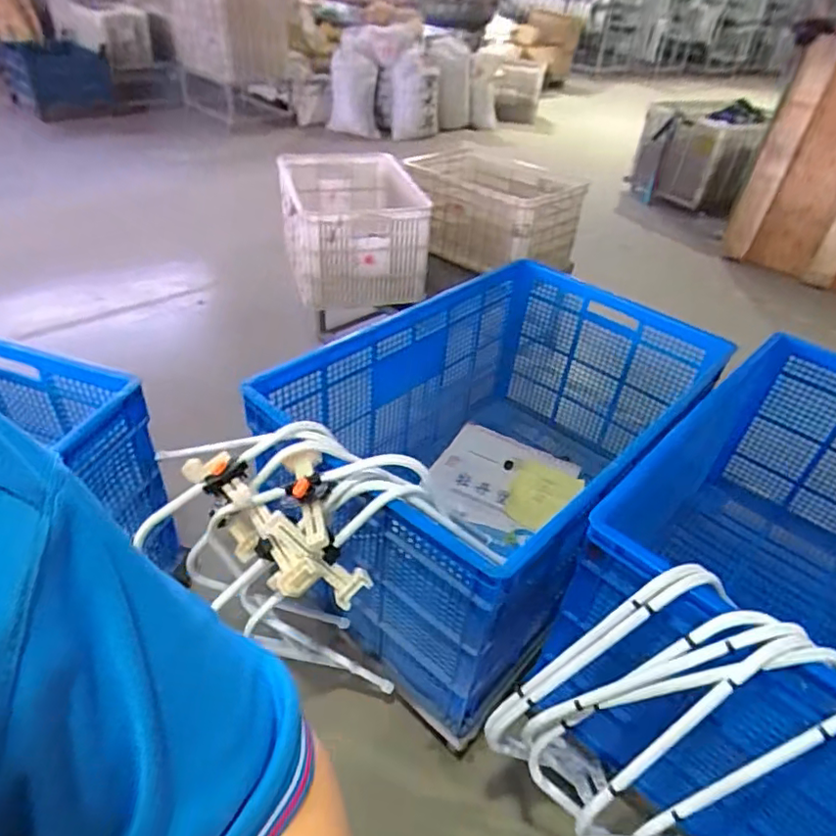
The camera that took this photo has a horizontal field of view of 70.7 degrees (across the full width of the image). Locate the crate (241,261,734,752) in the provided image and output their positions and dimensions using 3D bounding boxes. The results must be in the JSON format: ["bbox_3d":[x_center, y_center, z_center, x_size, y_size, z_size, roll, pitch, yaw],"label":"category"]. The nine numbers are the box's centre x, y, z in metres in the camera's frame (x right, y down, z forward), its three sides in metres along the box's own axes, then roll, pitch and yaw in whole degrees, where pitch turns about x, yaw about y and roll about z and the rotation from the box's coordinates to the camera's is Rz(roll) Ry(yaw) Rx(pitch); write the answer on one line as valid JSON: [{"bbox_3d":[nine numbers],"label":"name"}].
[{"bbox_3d":[0.197,0.095,1.539,0.725,0.595,1.100,33,46,30],"label":"crate"}]

